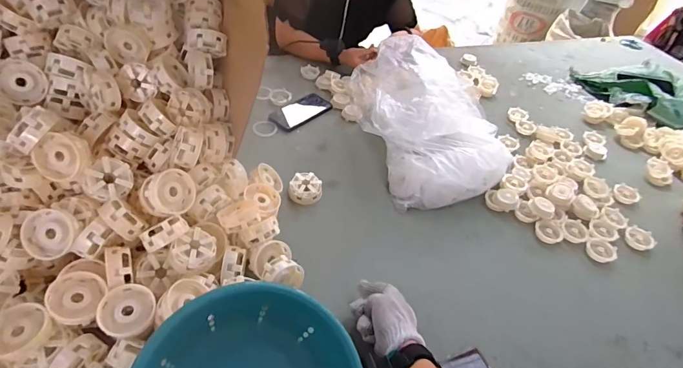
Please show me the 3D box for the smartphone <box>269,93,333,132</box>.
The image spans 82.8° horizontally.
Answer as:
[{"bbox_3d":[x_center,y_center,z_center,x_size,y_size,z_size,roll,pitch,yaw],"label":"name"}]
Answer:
[{"bbox_3d":[-0.100,-0.184,0.983,0.074,0.011,0.169,34,50,24],"label":"smartphone"}]

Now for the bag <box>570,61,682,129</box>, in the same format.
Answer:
[{"bbox_3d":[0.939,-0.291,1.174,0.329,0.071,0.355,-8,47,-15],"label":"bag"}]

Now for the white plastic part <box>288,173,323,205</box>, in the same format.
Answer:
[{"bbox_3d":[-0.071,0.012,0.775,0.063,0.031,0.063,13,45,5],"label":"white plastic part"}]

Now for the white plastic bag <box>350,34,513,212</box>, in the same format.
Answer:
[{"bbox_3d":[0.219,-0.159,0.894,0.348,0.166,0.419,-2,45,-10],"label":"white plastic bag"}]

